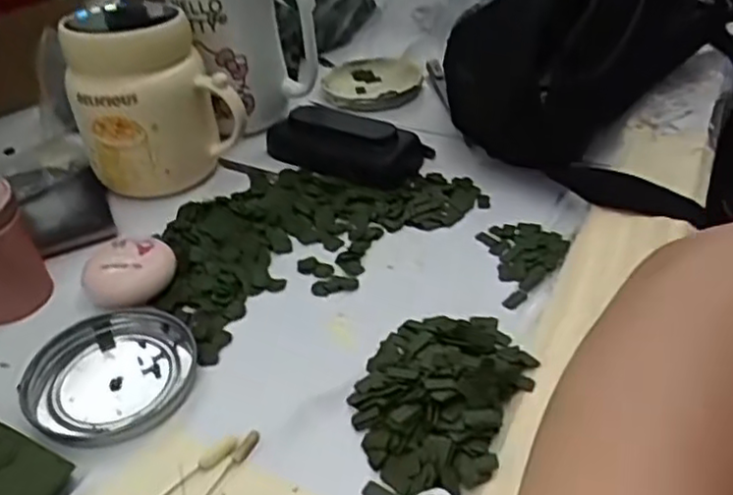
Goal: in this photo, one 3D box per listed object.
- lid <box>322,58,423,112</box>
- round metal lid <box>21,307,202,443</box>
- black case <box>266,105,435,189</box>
[{"bbox_3d":[0.003,-0.131,0.560,0.074,0.017,0.078,-2,39,2],"label":"lid"},{"bbox_3d":[-0.124,0.060,0.338,0.076,0.009,0.080,-2,39,2],"label":"round metal lid"},{"bbox_3d":[-0.017,-0.074,0.474,0.109,0.028,0.050,17,43,23],"label":"black case"}]

